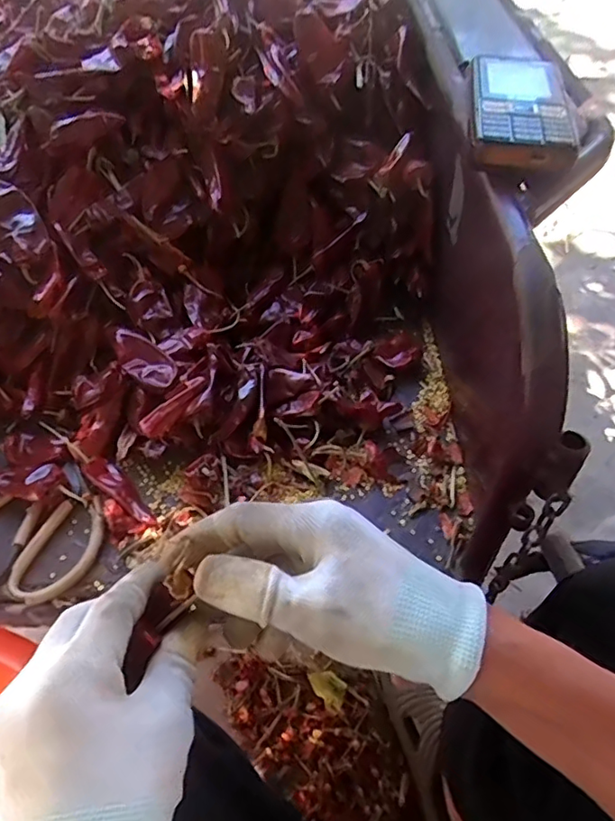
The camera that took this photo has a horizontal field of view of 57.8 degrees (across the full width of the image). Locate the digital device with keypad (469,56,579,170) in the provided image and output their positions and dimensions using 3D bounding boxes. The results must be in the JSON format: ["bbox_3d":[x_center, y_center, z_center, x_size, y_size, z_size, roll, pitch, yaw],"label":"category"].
[{"bbox_3d":[0.133,-0.190,0.351,0.057,0.021,0.130,8,53,8],"label":"digital device with keypad"}]

